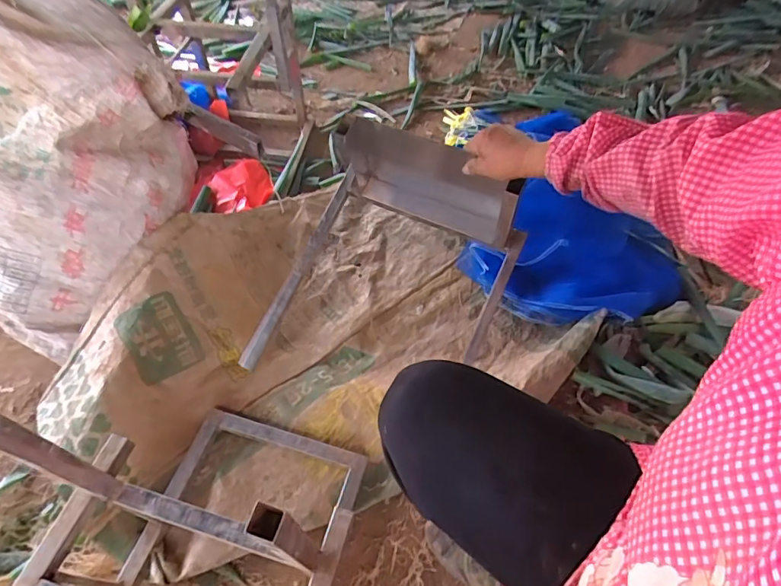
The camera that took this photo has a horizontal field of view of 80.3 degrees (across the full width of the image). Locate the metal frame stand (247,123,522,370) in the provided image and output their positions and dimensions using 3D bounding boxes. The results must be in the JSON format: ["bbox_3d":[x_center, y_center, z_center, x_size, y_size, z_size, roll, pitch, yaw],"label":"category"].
[{"bbox_3d":[-0.001,-0.058,0.721,0.335,0.158,0.474,21,77,10],"label":"metal frame stand"}]

